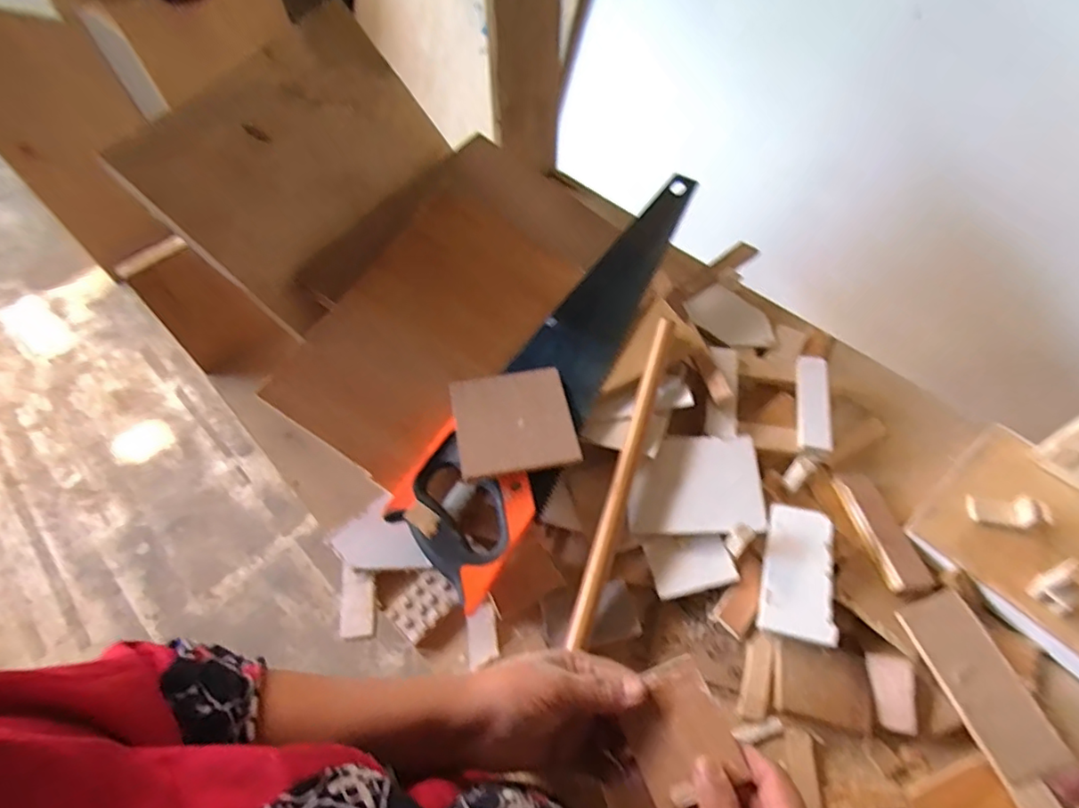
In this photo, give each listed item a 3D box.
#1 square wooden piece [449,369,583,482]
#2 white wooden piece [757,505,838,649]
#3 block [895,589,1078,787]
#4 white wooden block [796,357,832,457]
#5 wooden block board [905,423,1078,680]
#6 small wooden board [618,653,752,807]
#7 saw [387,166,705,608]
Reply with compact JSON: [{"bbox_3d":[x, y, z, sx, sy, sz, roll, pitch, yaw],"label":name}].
[{"bbox_3d":[-0.023,0.016,0.502,0.099,0.018,0.094,-12,55,-3],"label":"square wooden piece"},{"bbox_3d":[0.208,0.134,0.456,0.053,0.006,0.100,7,66,24],"label":"white wooden piece"},{"bbox_3d":[0.323,0.203,0.417,0.052,0.008,0.121,-18,56,-8],"label":"block"},{"bbox_3d":[0.261,0.002,0.543,0.026,0.013,0.111,8,56,10],"label":"white wooden block"},{"bbox_3d":[0.414,0.114,0.453,0.141,0.023,0.174,-36,60,-19],"label":"wooden block board"},{"bbox_3d":[0.085,0.205,0.356,0.061,0.008,0.071,-34,60,11],"label":"small wooden board"},{"bbox_3d":[0.033,-0.060,0.556,0.112,0.023,0.499,28,67,13],"label":"saw"}]

